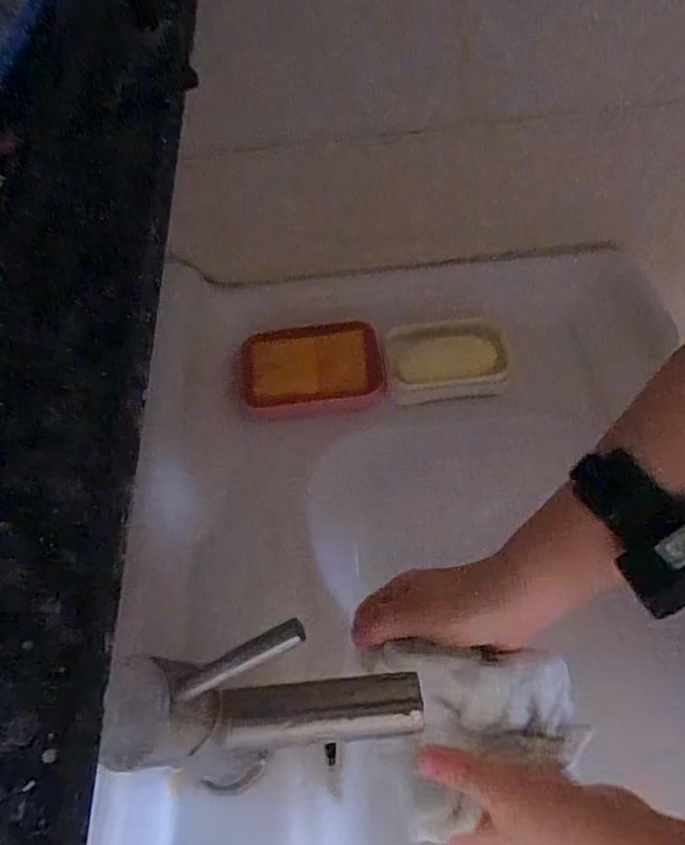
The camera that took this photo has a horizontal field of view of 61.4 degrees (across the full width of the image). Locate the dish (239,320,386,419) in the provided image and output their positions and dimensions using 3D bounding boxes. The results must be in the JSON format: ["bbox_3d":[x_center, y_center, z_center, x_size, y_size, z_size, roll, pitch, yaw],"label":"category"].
[{"bbox_3d":[-0.029,-0.054,0.533,0.126,0.027,0.084,-8,55,-1],"label":"dish"}]

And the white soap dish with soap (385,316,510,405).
[{"bbox_3d":[0.097,-0.064,0.547,0.115,0.034,0.079,-11,55,-3],"label":"white soap dish with soap"}]

